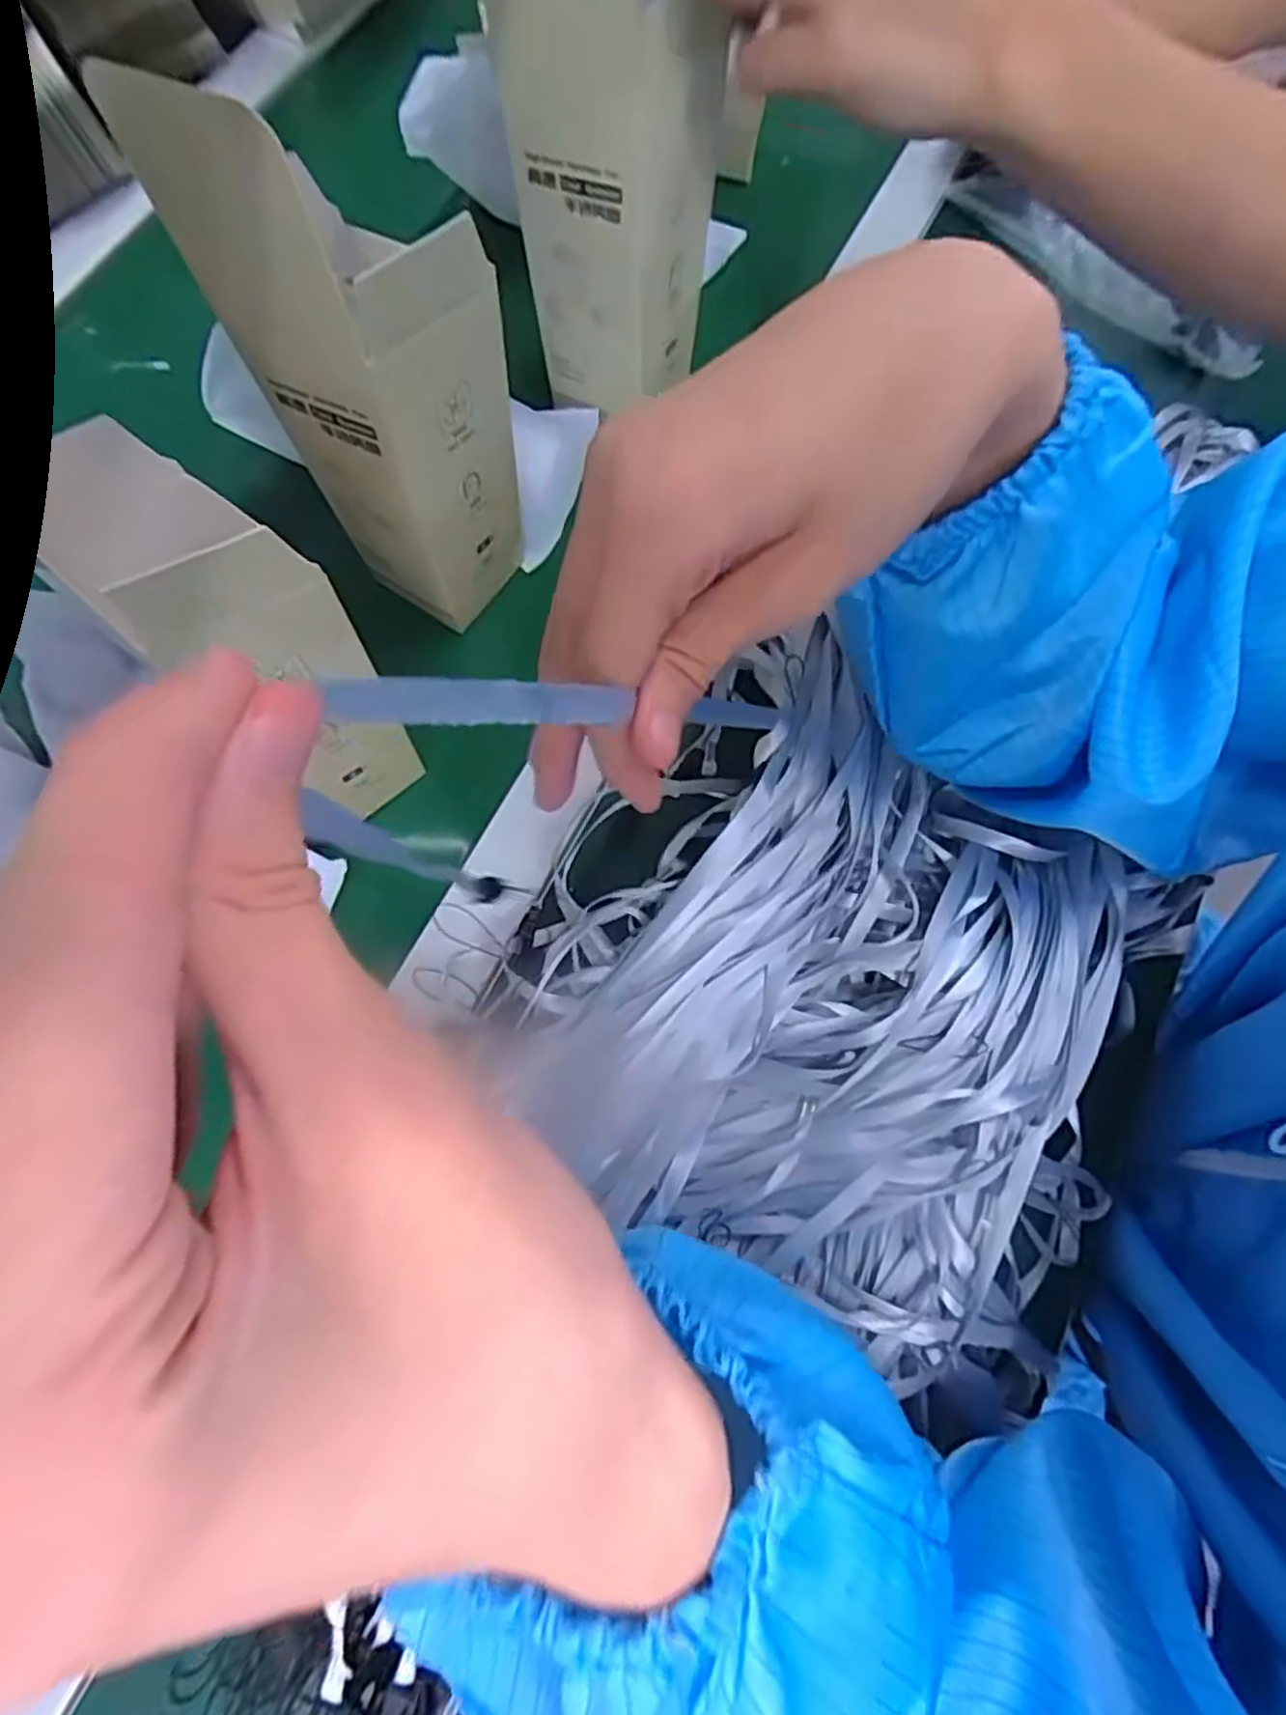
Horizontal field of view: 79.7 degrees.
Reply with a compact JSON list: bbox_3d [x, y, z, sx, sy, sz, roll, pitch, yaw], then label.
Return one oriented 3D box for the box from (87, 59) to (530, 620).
[{"bbox_3d":[-0.104,-0.187,0.318,0.066,0.221,0.081,40,76,10],"label":"box"}]

